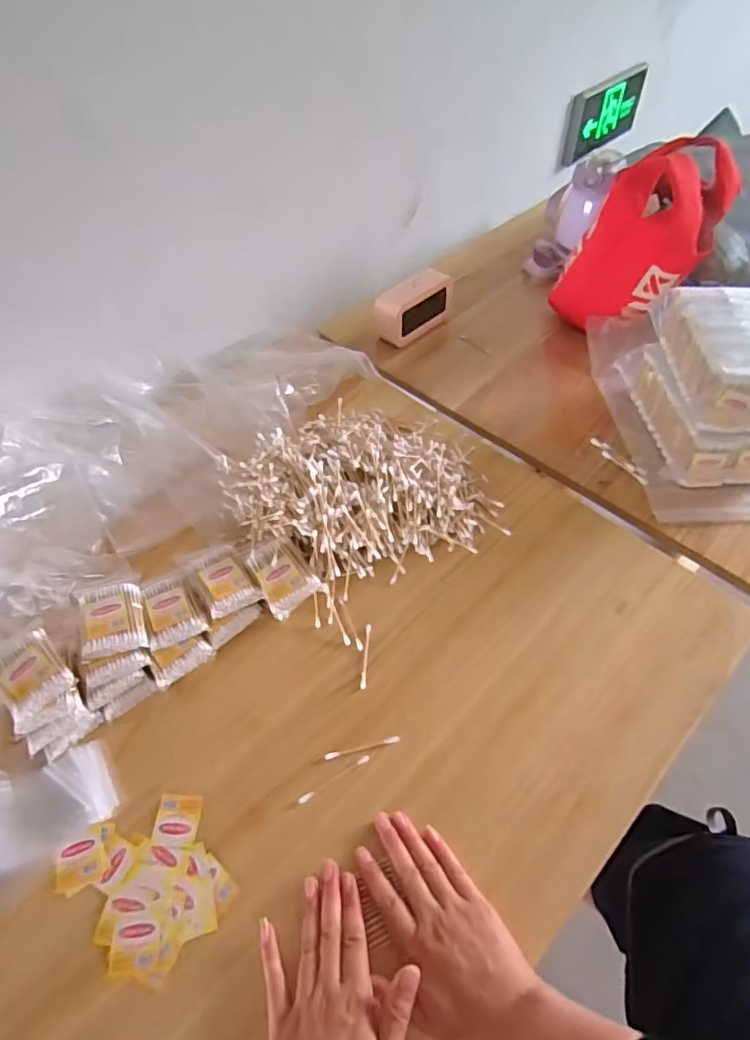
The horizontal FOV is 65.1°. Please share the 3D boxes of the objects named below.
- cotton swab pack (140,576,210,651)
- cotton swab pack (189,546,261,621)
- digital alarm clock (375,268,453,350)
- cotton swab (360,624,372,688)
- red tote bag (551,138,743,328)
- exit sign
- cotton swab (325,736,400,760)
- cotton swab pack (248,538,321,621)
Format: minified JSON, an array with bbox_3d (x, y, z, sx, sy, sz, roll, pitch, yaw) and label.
[{"bbox_3d":[-0.215,0.093,0.616,0.056,0.020,0.078,-27,55,-17],"label":"cotton swab pack"},{"bbox_3d":[-0.163,0.060,0.632,0.054,0.011,0.078,-27,56,-18],"label":"cotton swab pack"},{"bbox_3d":[0.067,-0.351,0.963,0.057,0.075,0.151,36,61,26],"label":"digital alarm clock"},{"bbox_3d":[-0.009,0.144,0.622,0.006,0.004,0.072,3,52,5],"label":"cotton swab"},{"bbox_3d":[0.421,-0.444,0.922,0.190,0.250,0.208,31,59,24],"label":"red tote bag"},{"bbox_3d":[0.600,-1.058,1.530,0.035,0.150,0.345,29,58,36],"label":"exit sign"},{"bbox_3d":[-0.012,0.218,0.564,0.072,0.004,0.007,-12,52,-7],"label":"cotton swab"},{"bbox_3d":[-0.101,0.061,0.642,0.057,0.026,0.074,-32,69,-17],"label":"cotton swab pack"}]

